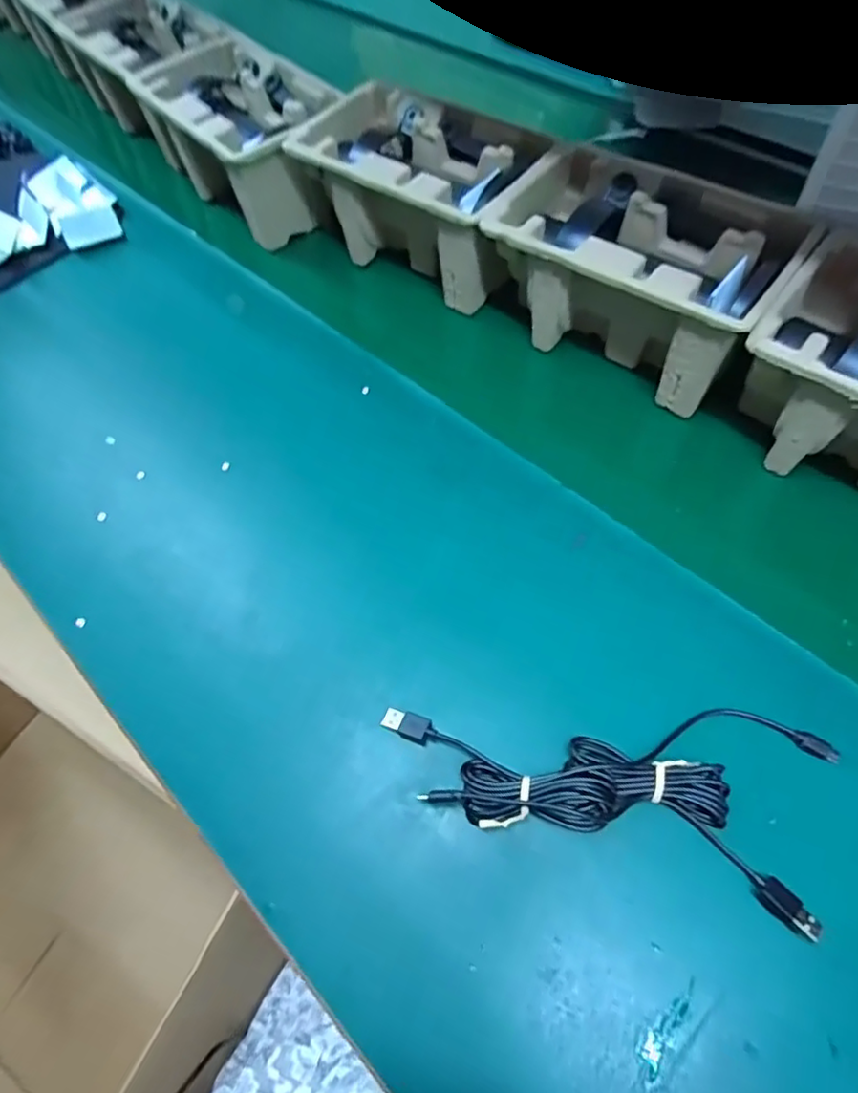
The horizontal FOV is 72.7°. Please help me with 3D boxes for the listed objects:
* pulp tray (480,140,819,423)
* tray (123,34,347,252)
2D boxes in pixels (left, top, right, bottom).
[{"bbox_3d":[0.167,-0.226,0.492,0.231,0.100,0.138,32,68,20],"label":"pulp tray"},{"bbox_3d":[-0.195,-0.446,0.644,0.152,0.104,0.245,-40,65,-16],"label":"tray"}]

